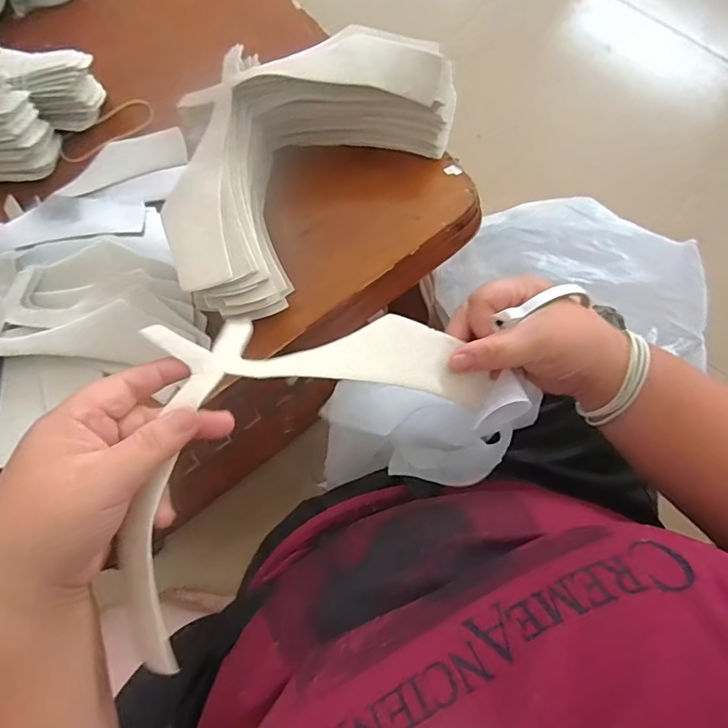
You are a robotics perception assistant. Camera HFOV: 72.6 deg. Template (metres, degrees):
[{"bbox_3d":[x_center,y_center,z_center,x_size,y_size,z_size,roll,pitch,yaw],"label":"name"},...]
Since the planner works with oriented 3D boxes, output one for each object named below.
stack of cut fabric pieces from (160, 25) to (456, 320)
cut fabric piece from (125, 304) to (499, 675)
[{"bbox_3d":[-0.067,-0.182,0.437,0.158,0.083,0.280,40,79,11],"label":"stack of cut fabric pieces"},{"bbox_3d":[-0.047,0.029,0.304,0.250,0.049,0.146,-32,75,-24],"label":"cut fabric piece"}]

